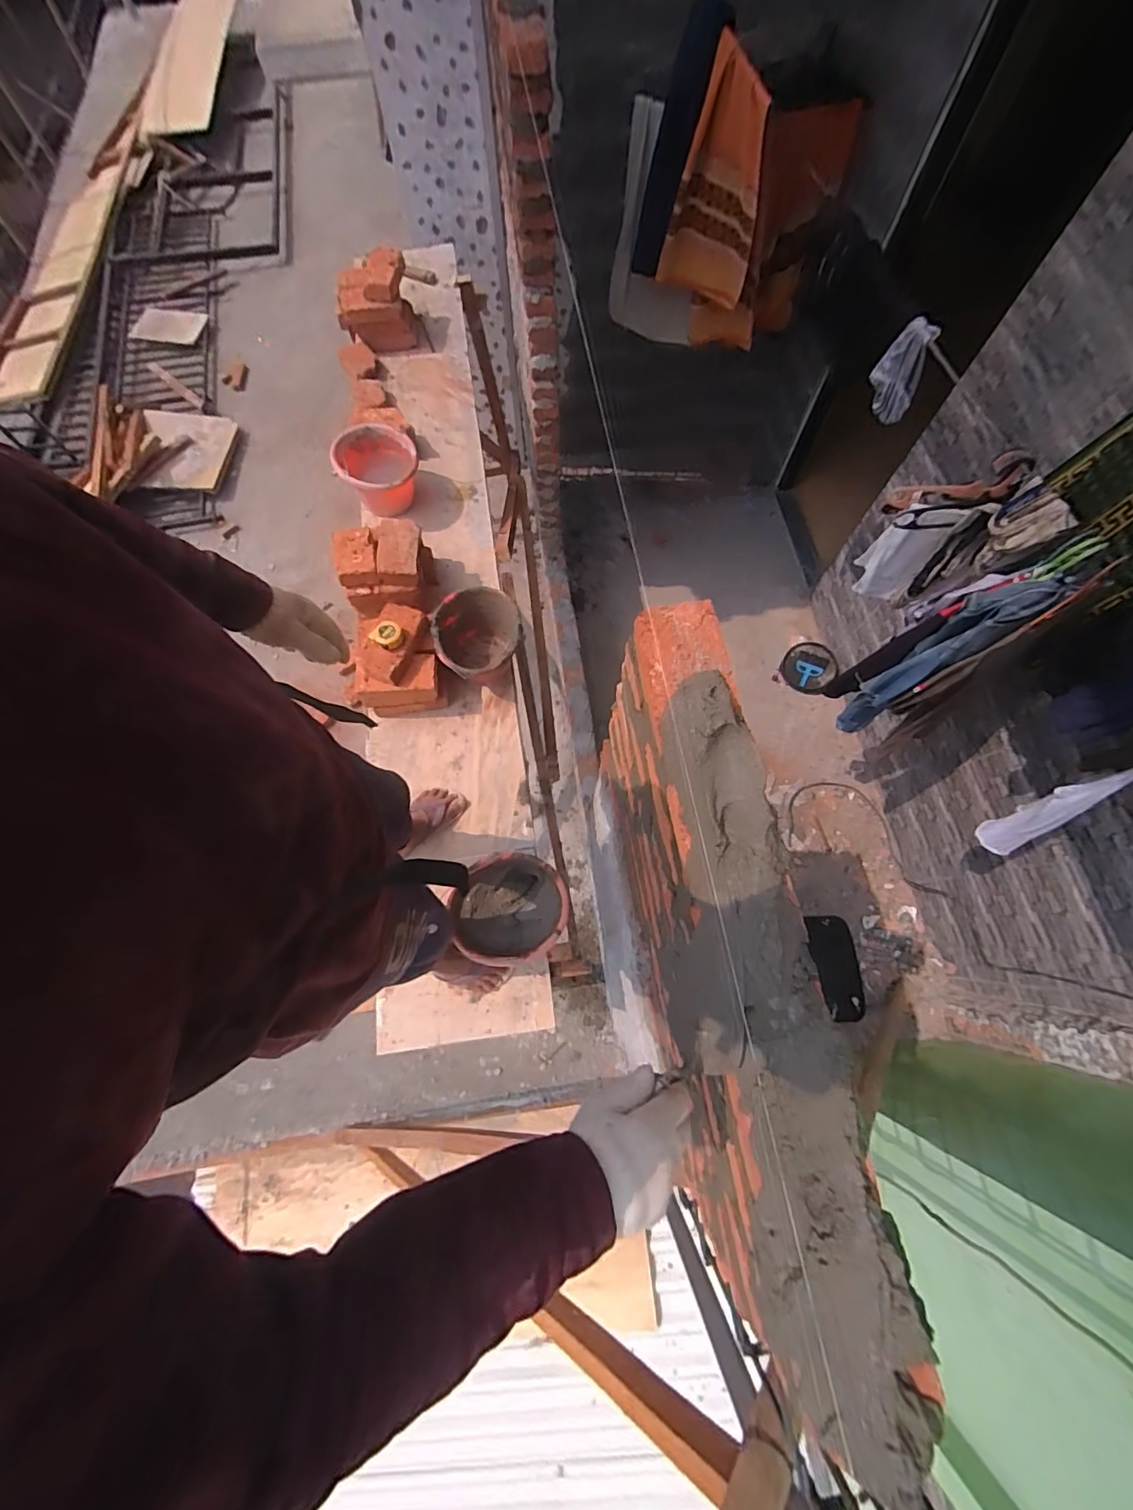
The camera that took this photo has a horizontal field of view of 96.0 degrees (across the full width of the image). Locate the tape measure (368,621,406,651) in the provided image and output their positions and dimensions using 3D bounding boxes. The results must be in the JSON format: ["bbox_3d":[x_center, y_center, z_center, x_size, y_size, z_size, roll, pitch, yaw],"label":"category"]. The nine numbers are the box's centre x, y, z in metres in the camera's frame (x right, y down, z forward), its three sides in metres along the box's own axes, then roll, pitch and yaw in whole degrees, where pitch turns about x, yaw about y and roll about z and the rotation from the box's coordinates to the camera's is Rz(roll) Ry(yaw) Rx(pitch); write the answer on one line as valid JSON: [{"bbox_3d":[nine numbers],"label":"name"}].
[{"bbox_3d":[-0.428,-0.286,1.239,0.071,0.045,0.065,0,71,1],"label":"tape measure"}]

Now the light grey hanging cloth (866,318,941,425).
[{"bbox_3d":[0.879,-1.003,1.351,0.129,0.246,0.068,30,74,10],"label":"light grey hanging cloth"}]

